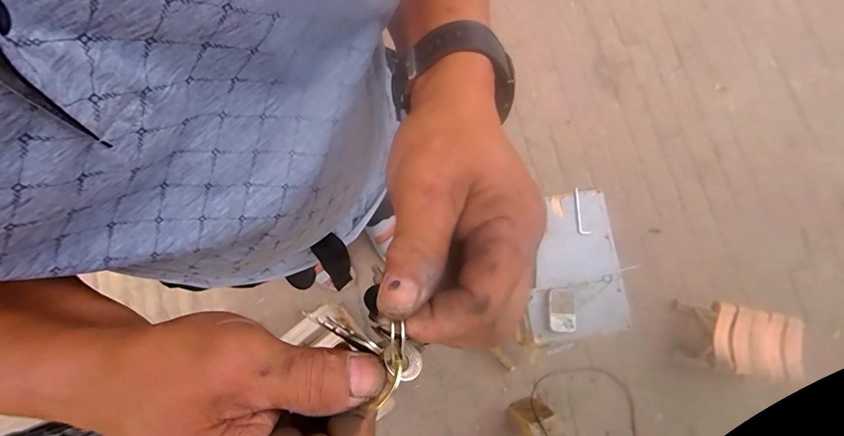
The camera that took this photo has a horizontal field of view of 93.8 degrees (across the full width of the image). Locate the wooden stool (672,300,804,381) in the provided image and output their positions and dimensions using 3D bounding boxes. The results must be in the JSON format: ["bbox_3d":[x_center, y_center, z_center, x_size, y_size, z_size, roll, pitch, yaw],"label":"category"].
[{"bbox_3d":[0.978,0.380,1.227,0.267,0.217,0.201,11,79,-2],"label":"wooden stool"}]

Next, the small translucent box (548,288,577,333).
[{"bbox_3d":[0.307,0.203,0.866,0.059,0.013,0.092,0,80,-4],"label":"small translucent box"}]

